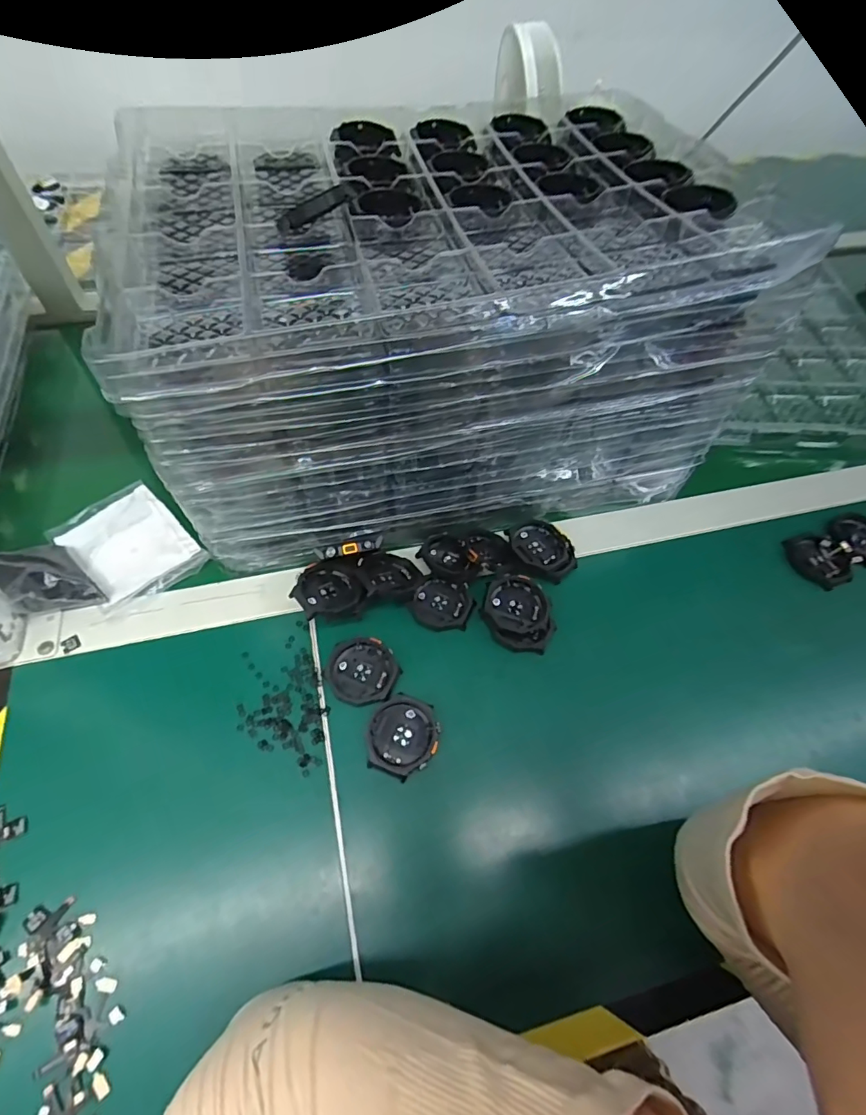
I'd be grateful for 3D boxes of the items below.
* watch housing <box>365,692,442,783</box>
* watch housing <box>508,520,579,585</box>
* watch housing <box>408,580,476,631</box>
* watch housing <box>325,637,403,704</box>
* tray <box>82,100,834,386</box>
[{"bbox_3d":[-0.022,0.123,0.344,0.049,0.012,0.054,19,58,8],"label":"watch housing"},{"bbox_3d":[0.094,-0.006,0.421,0.050,0.015,0.056,-27,63,-19],"label":"watch housing"},{"bbox_3d":[0.007,0.039,0.398,0.048,0.008,0.047,16,47,12],"label":"watch housing"},{"bbox_3d":[-0.052,0.084,0.368,0.049,0.008,0.051,2,57,-3],"label":"watch housing"},{"bbox_3d":[-0.006,-0.261,0.365,0.444,0.044,0.336,-13,59,-12],"label":"tray"}]

